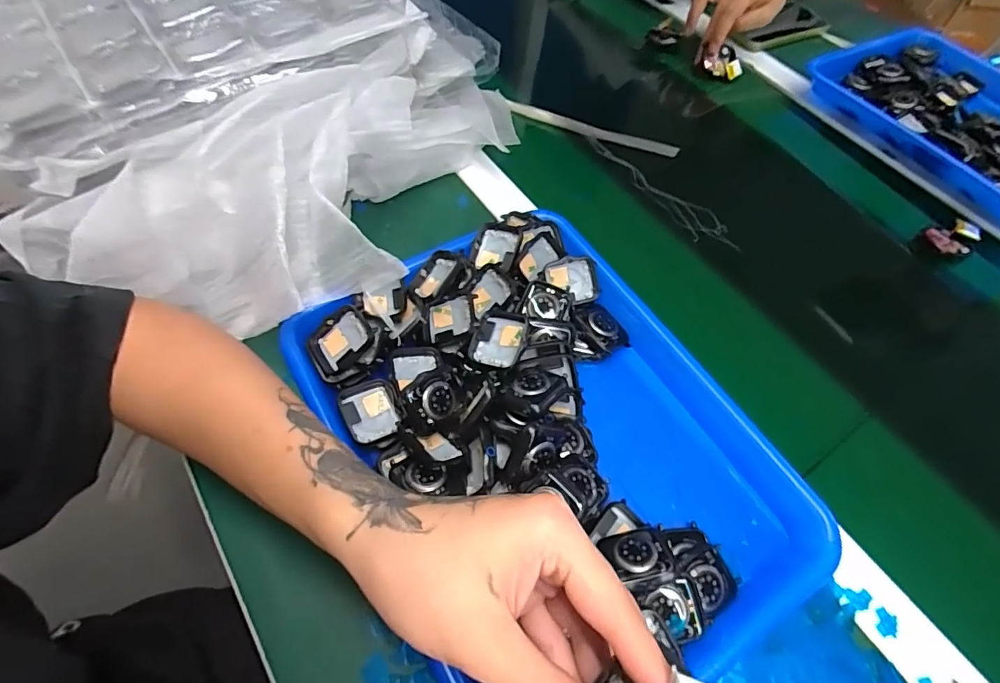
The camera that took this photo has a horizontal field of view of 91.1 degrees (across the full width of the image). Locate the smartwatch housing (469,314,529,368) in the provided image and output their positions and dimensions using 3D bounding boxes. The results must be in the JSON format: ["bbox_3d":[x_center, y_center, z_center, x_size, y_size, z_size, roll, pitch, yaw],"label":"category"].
[{"bbox_3d":[-0.001,-0.001,0.351,0.036,0.011,0.042,16,75,17],"label":"smartwatch housing"}]

